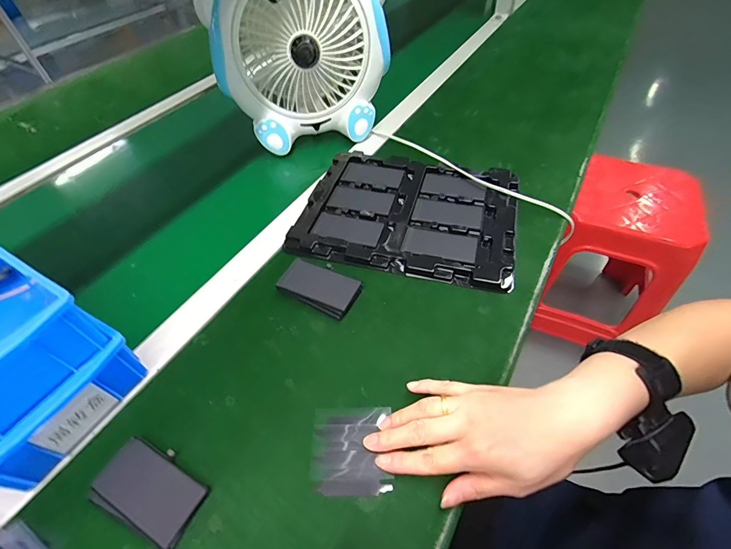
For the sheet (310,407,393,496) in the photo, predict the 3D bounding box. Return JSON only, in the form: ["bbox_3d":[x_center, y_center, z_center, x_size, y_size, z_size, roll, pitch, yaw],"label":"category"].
[{"bbox_3d":[-0.013,0.145,0.301,0.062,0.004,0.067,-2,49,2],"label":"sheet"}]

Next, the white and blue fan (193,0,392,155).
[{"bbox_3d":[-0.086,-0.320,0.519,0.253,0.260,0.082,-18,50,-12],"label":"white and blue fan"}]

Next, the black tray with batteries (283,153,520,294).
[{"bbox_3d":[0.057,-0.091,0.490,0.270,0.012,0.225,10,51,12],"label":"black tray with batteries"}]

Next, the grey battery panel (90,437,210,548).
[{"bbox_3d":[-0.171,0.169,0.286,0.085,0.010,0.043,20,53,20],"label":"grey battery panel"}]

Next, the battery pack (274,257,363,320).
[{"bbox_3d":[-0.051,0.014,0.409,0.089,0.014,0.049,22,54,21],"label":"battery pack"}]

